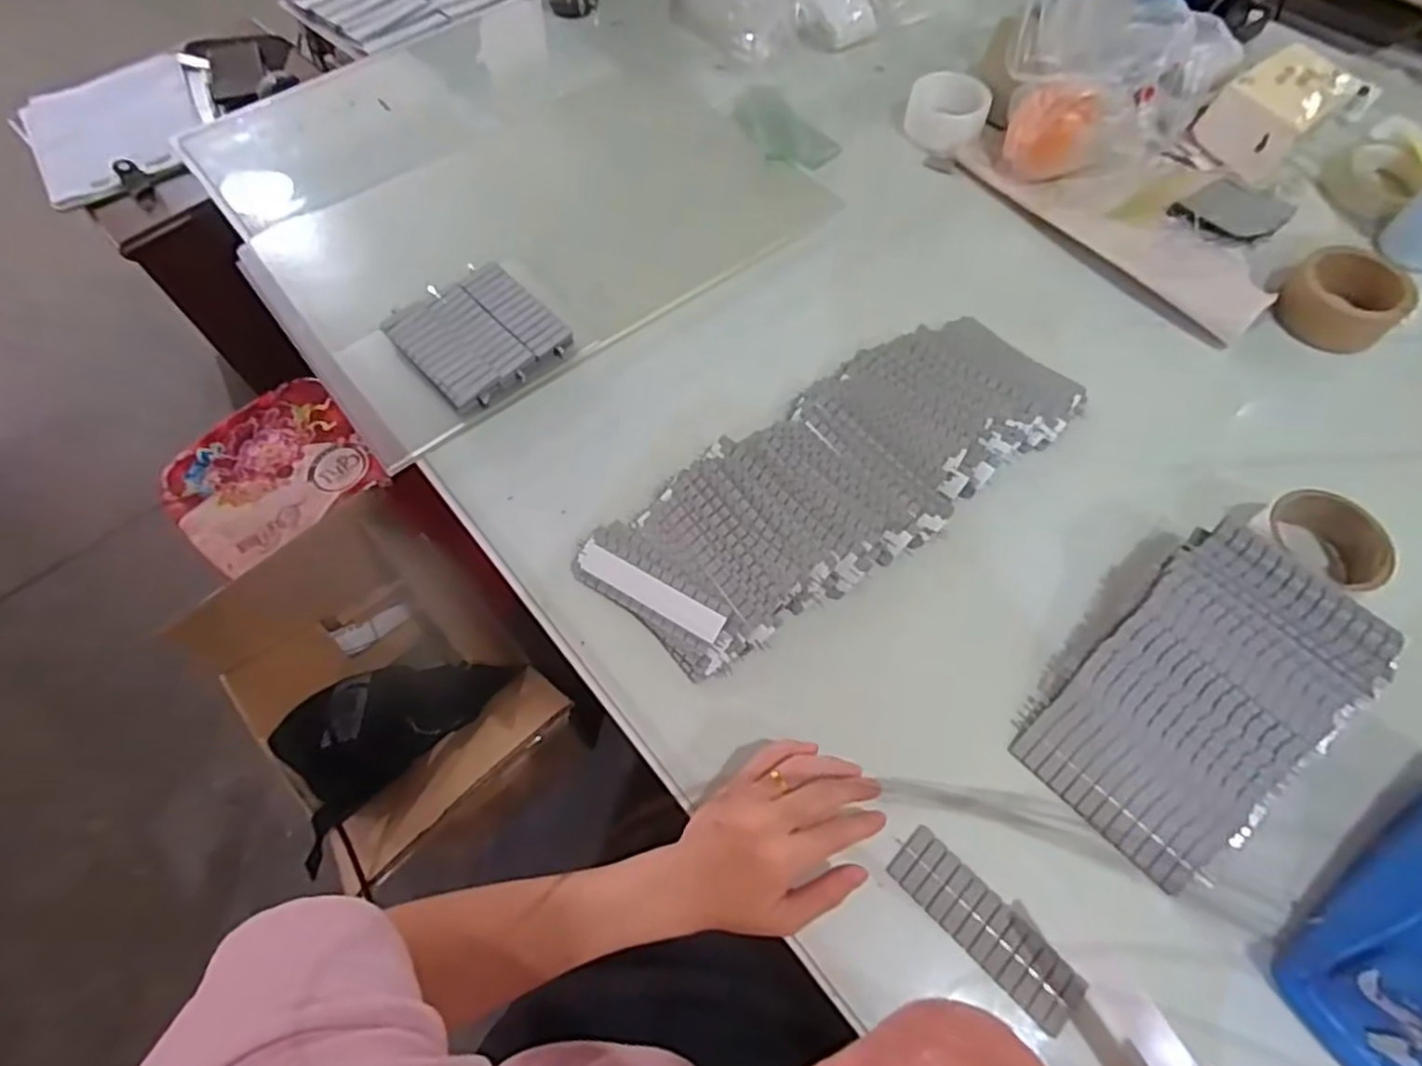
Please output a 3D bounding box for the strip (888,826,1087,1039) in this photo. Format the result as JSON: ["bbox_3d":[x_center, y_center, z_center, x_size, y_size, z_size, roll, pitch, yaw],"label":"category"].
[{"bbox_3d":[0.171,0.246,0.446,0.038,0.004,0.124,-41,68,-18],"label":"strip"}]

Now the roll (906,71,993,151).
[{"bbox_3d":[0.265,-0.473,0.797,0.085,0.040,0.085,-1,62,1],"label":"roll"}]

